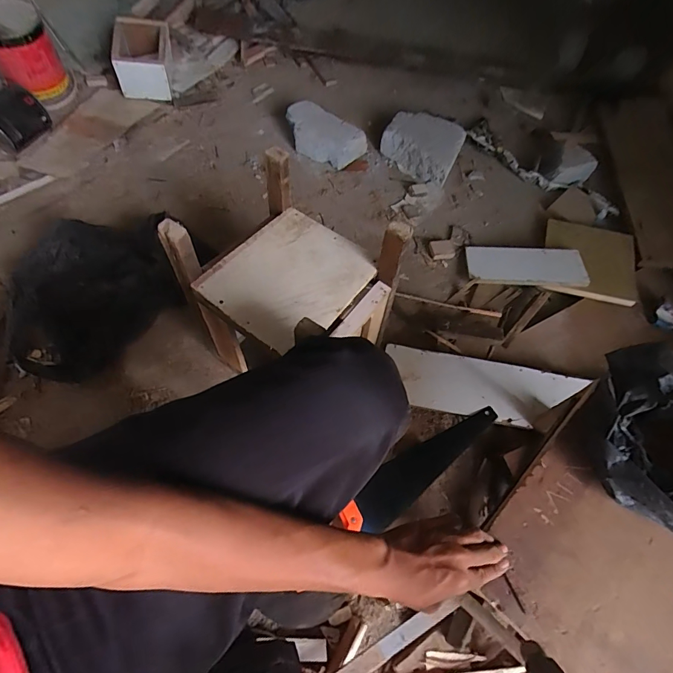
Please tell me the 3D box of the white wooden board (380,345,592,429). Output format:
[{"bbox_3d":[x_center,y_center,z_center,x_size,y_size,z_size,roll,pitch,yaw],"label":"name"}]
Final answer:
[{"bbox_3d":[0.277,0.099,0.767,0.357,0.010,0.119,11,66,8],"label":"white wooden board"}]

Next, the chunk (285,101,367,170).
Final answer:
[{"bbox_3d":[-0.038,-0.530,1.057,0.219,0.077,0.103,24,66,7],"label":"chunk"}]

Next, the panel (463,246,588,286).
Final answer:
[{"bbox_3d":[0.437,-0.165,0.924,0.256,0.018,0.099,1,67,6],"label":"panel"}]

